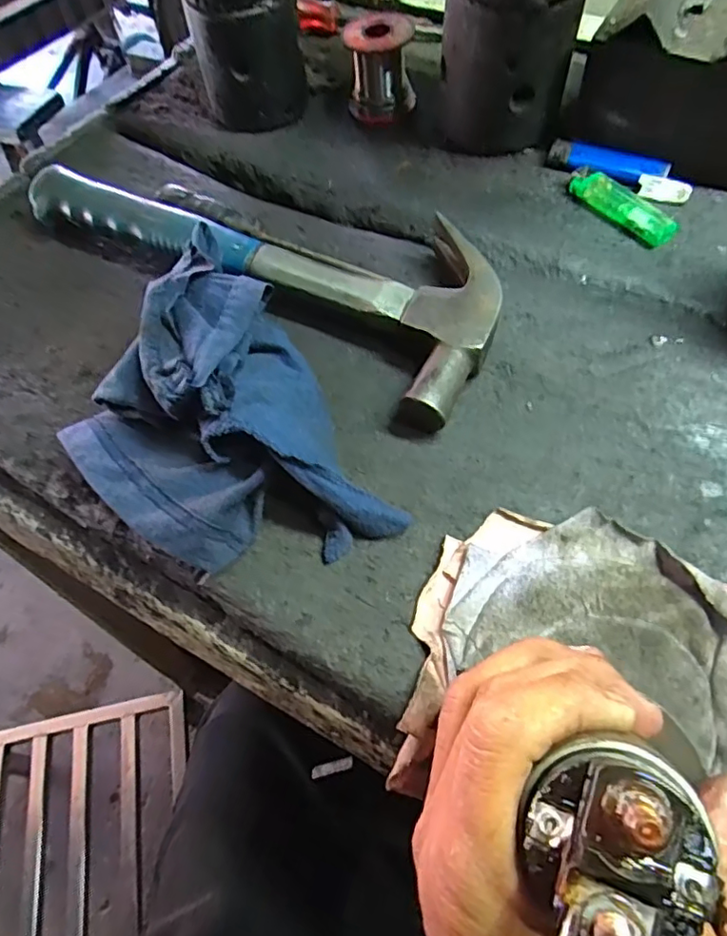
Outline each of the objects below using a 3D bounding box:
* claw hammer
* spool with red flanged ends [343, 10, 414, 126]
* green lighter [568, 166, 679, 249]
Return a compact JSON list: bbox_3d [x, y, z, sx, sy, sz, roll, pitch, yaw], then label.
[{"bbox_3d":[-0.065,-0.142,0.383,0.333,0.041,0.117,29,65,20],"label":"claw hammer"},{"bbox_3d":[0.013,-0.306,0.451,0.053,0.060,0.047,-7,59,0],"label":"spool with red flanged ends"},{"bbox_3d":[0.167,-0.171,0.382,0.022,0.012,0.077,-34,62,-15],"label":"green lighter"}]

